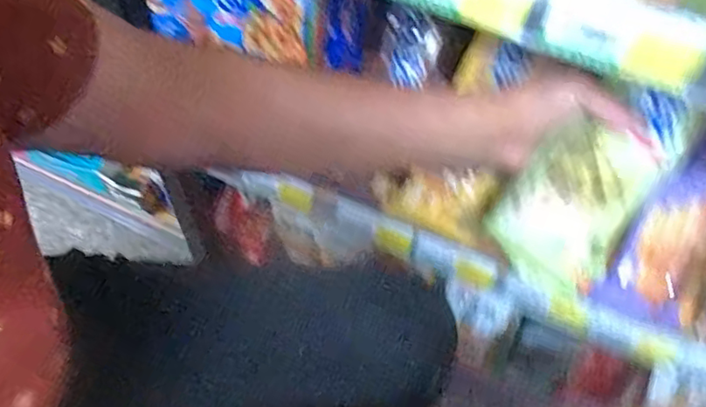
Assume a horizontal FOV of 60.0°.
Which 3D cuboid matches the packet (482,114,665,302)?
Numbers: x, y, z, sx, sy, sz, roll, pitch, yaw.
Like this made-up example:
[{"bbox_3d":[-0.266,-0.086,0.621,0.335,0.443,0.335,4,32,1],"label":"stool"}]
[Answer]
[{"bbox_3d":[0.152,0.004,0.434,0.088,0.120,0.021,24,24,-2],"label":"packet"}]

